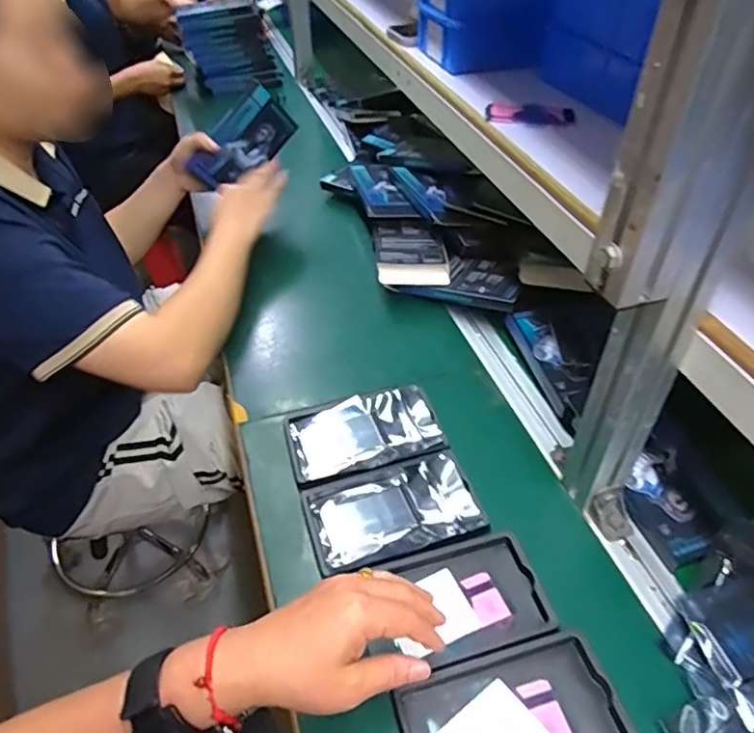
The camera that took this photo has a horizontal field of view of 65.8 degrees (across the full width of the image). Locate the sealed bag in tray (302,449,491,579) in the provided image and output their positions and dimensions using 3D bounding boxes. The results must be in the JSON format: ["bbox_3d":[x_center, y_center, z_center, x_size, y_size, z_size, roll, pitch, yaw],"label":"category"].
[{"bbox_3d":[0.015,0.137,0.554,0.158,0.014,0.097,-11,46,-12],"label":"sealed bag in tray"}]

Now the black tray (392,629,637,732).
[{"bbox_3d":[0.099,0.264,0.431,0.159,0.026,0.095,-12,46,-13],"label":"black tray"}]

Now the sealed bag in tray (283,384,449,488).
[{"bbox_3d":[-0.014,0.067,0.618,0.156,0.017,0.101,-10,46,-11],"label":"sealed bag in tray"}]

